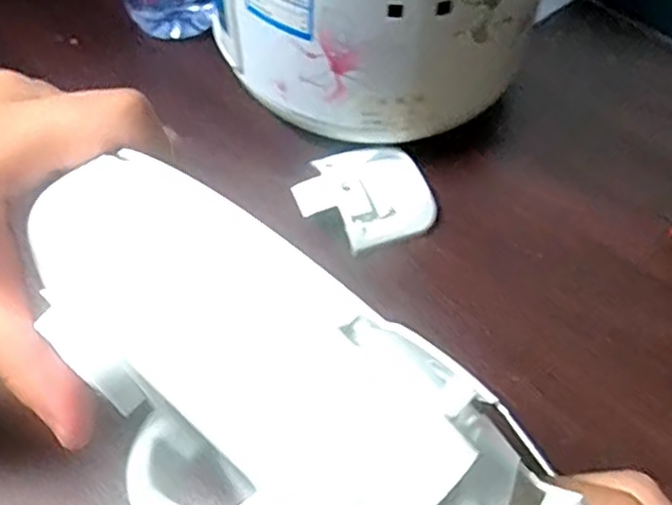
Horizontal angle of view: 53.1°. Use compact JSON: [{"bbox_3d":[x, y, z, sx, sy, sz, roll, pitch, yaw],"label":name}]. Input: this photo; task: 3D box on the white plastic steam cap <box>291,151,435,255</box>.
[{"bbox_3d":[0.016,-0.034,0.409,0.081,0.018,0.068,-22,57,-15],"label":"white plastic steam cap"}]

